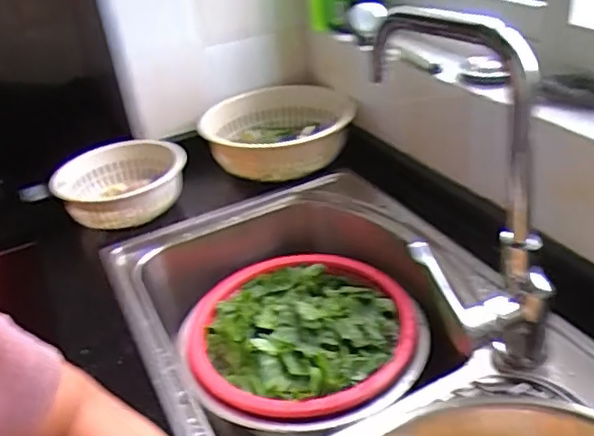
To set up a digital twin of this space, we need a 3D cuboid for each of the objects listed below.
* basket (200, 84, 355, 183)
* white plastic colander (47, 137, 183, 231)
[{"bbox_3d":[-0.037,-0.172,1.175,0.280,0.086,0.327,-8,31,-2],"label":"basket"},{"bbox_3d":[-0.297,-0.052,1.063,0.215,0.082,0.213,-10,31,-5],"label":"white plastic colander"}]

